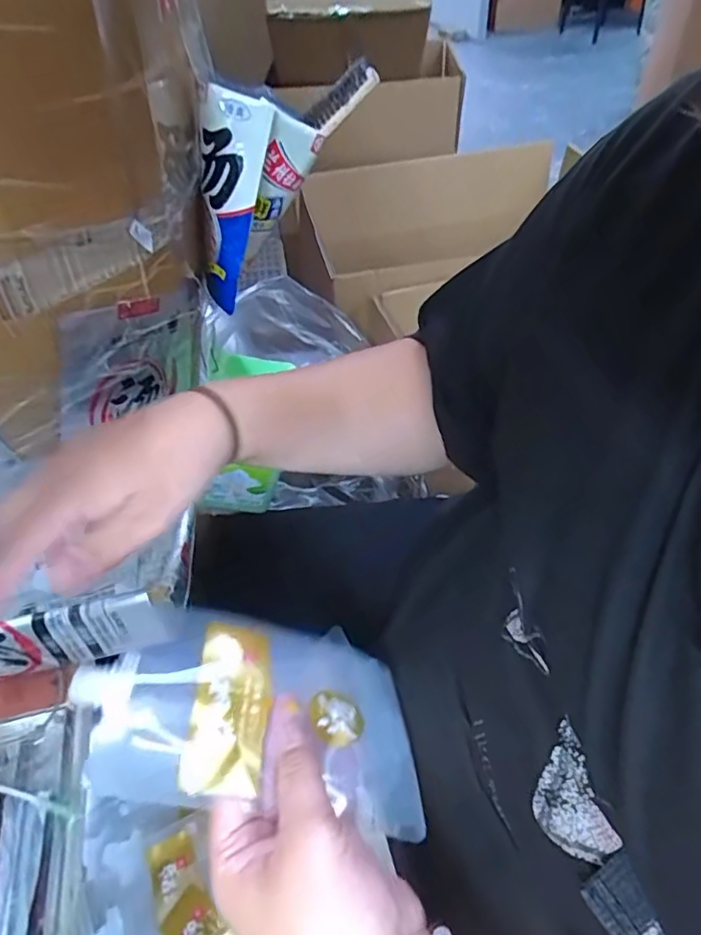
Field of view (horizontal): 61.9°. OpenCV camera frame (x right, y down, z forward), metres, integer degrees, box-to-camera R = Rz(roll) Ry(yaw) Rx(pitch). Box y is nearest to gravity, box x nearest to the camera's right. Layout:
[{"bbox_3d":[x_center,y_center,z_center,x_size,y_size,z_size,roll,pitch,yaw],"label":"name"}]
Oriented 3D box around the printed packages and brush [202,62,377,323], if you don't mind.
[{"bbox_3d":[-0.059,-0.239,0.496,0.153,0.152,0.050,-25,51,-18],"label":"printed packages and brush"}]

